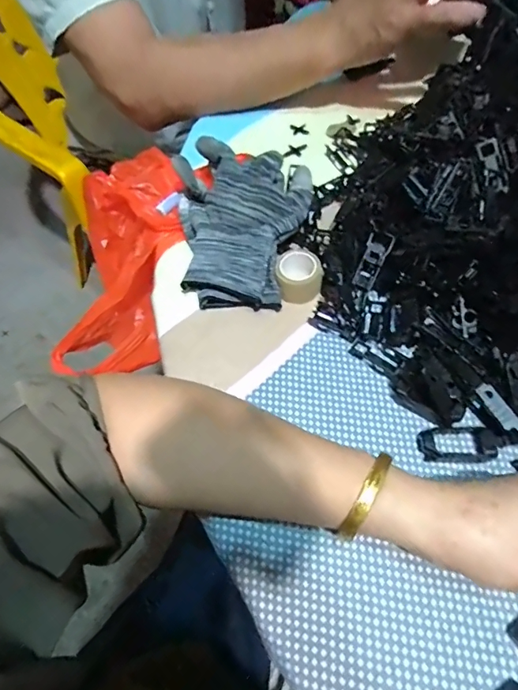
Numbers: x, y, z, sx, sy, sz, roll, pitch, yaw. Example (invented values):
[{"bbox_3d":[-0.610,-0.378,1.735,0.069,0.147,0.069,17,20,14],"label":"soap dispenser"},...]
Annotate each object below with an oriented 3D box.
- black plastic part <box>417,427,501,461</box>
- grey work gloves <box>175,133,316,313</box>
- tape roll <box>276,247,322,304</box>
[{"bbox_3d":[0.136,0.067,0.298,0.051,0.012,0.023,0,60,3],"label":"black plastic part"},{"bbox_3d":[-0.012,-0.104,0.377,0.116,0.053,0.150,-3,60,1],"label":"grey work gloves"},{"bbox_3d":[0.032,-0.055,0.357,0.036,0.028,0.035,-1,60,2],"label":"tape roll"}]

